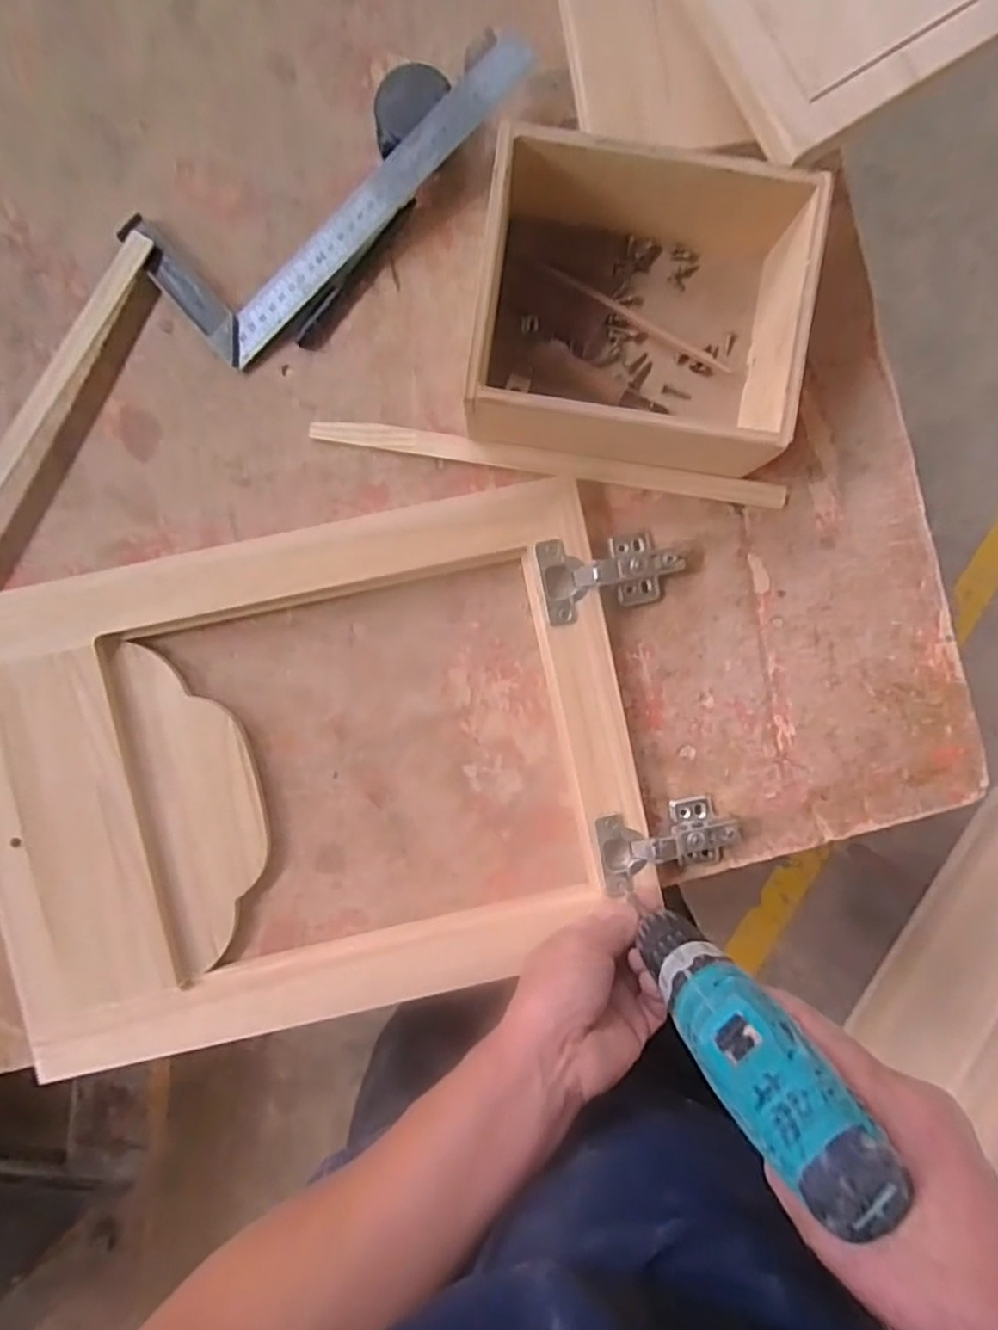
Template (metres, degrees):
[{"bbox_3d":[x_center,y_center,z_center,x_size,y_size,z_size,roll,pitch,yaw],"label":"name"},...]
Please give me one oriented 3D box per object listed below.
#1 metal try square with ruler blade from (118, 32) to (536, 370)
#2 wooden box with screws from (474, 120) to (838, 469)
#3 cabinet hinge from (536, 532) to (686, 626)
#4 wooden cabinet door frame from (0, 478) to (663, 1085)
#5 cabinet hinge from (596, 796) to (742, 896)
[{"bbox_3d":[-0.121,-0.356,0.472,0.294,0.029,0.120,-42,93,1],"label":"metal try square with ruler blade"},{"bbox_3d":[0.091,-0.238,0.448,0.204,0.086,0.191,6,92,-2],"label":"wooden box with screws"},{"bbox_3d":[0.083,-0.067,0.490,0.104,0.025,0.058,-10,93,-1],"label":"cabinet hinge"},{"bbox_3d":[-0.136,0.080,0.490,0.477,0.028,0.352,-13,93,-1],"label":"wooden cabinet door frame"},{"bbox_3d":[0.129,0.135,0.505,0.106,0.028,0.056,-9,93,-1],"label":"cabinet hinge"}]

